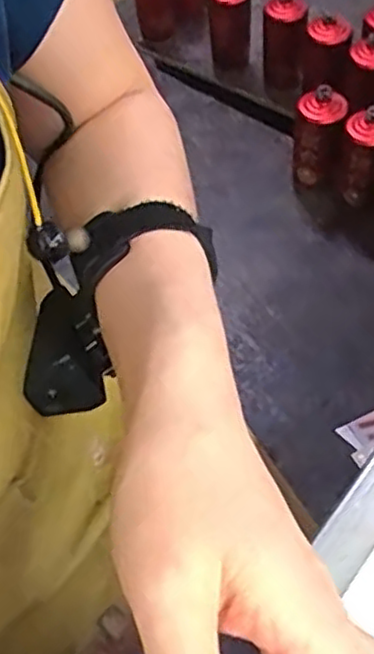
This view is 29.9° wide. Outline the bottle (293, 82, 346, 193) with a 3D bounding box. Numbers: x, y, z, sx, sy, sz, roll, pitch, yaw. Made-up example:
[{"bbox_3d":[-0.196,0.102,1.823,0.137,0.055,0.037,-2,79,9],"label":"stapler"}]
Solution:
[{"bbox_3d":[0.214,-0.305,1.149,0.077,0.159,0.069,8,55,10],"label":"bottle"}]

